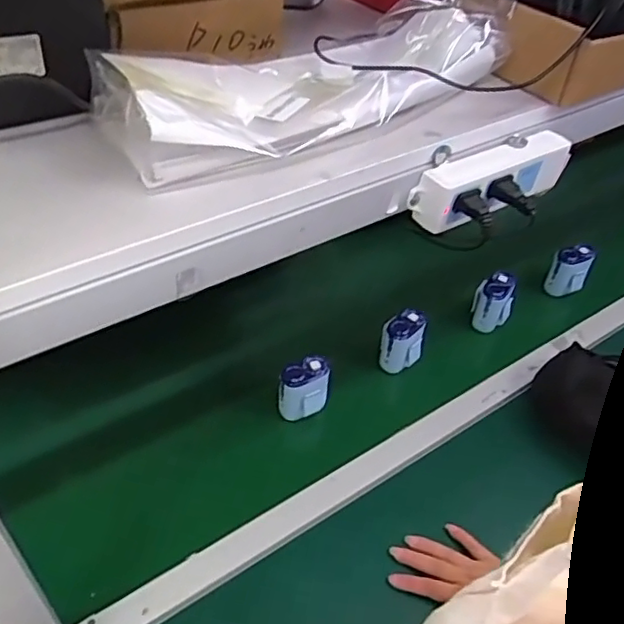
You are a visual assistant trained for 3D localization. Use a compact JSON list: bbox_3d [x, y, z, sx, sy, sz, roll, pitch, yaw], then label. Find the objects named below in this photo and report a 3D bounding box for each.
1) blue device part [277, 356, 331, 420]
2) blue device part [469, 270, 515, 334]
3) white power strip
[{"bbox_3d":[-0.012,0.108,0.877,0.072,0.091,0.052,-5,46,-8],"label":"blue device part"},{"bbox_3d":[0.288,-0.011,1.019,0.061,0.097,0.055,21,48,17],"label":"blue device part"},{"bbox_3d":[0.167,-0.122,0.582,0.175,0.049,0.036,-27,52,-26],"label":"white power strip"}]

